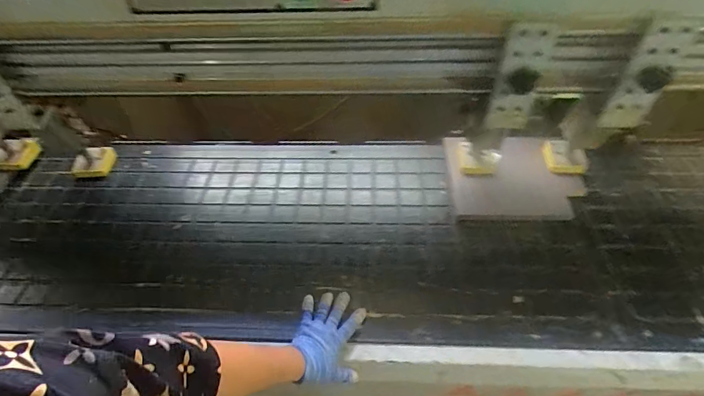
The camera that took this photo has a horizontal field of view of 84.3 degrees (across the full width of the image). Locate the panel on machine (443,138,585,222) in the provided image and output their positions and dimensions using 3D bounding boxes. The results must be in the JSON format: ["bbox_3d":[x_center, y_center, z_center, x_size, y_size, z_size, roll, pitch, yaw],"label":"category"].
[{"bbox_3d":[0.384,-0.052,0.926,0.292,0.016,0.255,-1,52,3],"label":"panel on machine"}]

